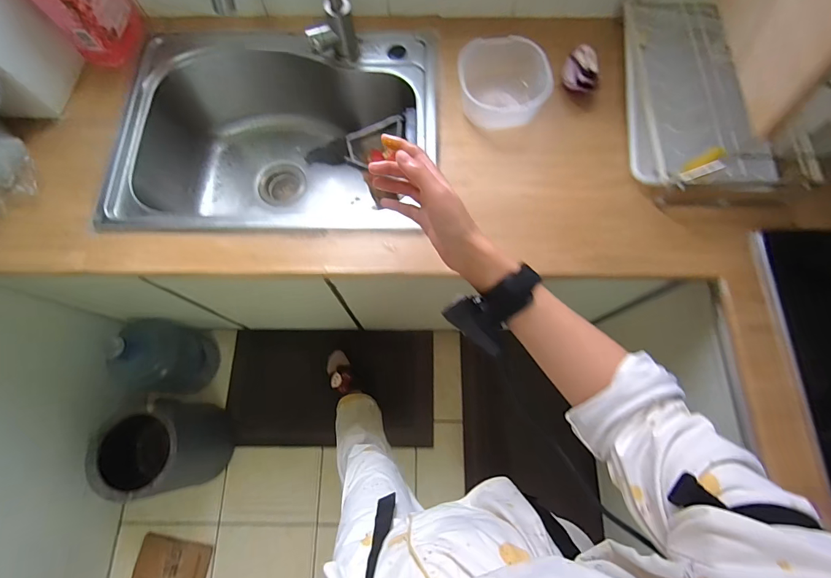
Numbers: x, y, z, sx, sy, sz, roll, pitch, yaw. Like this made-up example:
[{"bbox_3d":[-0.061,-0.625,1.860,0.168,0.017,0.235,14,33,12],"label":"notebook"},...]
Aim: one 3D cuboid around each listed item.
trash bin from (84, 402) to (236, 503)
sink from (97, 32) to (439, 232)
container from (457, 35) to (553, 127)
[{"bbox_3d":[-0.696,0.446,1.104,0.242,0.310,0.226,-12,73,-3],"label":"trash bin"},{"bbox_3d":[-0.249,-0.282,0.811,0.581,0.221,0.438,-2,73,0],"label":"sink"},{"bbox_3d":[0.157,-0.367,0.692,0.165,0.070,0.136,5,73,2],"label":"container"}]

